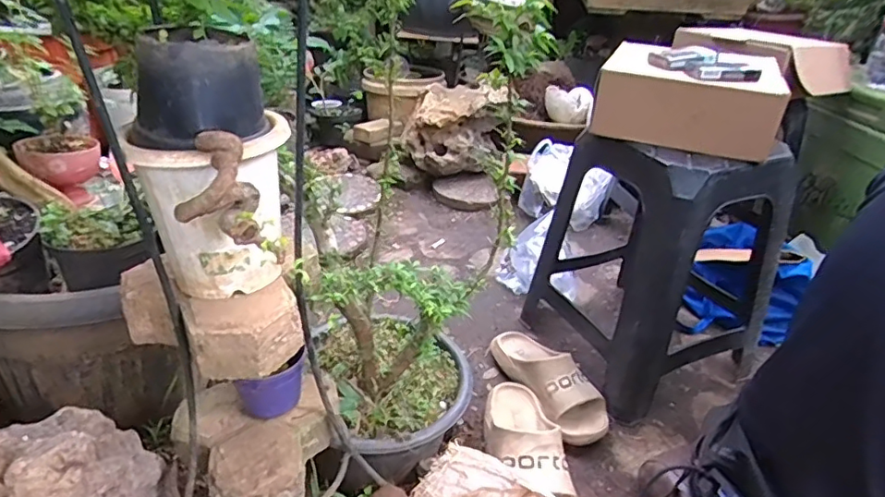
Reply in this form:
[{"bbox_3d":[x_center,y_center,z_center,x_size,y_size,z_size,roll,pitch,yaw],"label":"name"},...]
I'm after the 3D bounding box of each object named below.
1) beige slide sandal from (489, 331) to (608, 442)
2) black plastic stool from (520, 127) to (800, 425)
[{"bbox_3d":[0.189,0.220,0.989,0.119,0.073,0.279,-13,33,-27],"label":"beige slide sandal"},{"bbox_3d":[0.420,-0.004,1.043,0.396,0.422,0.328,-10,32,-23],"label":"black plastic stool"}]

